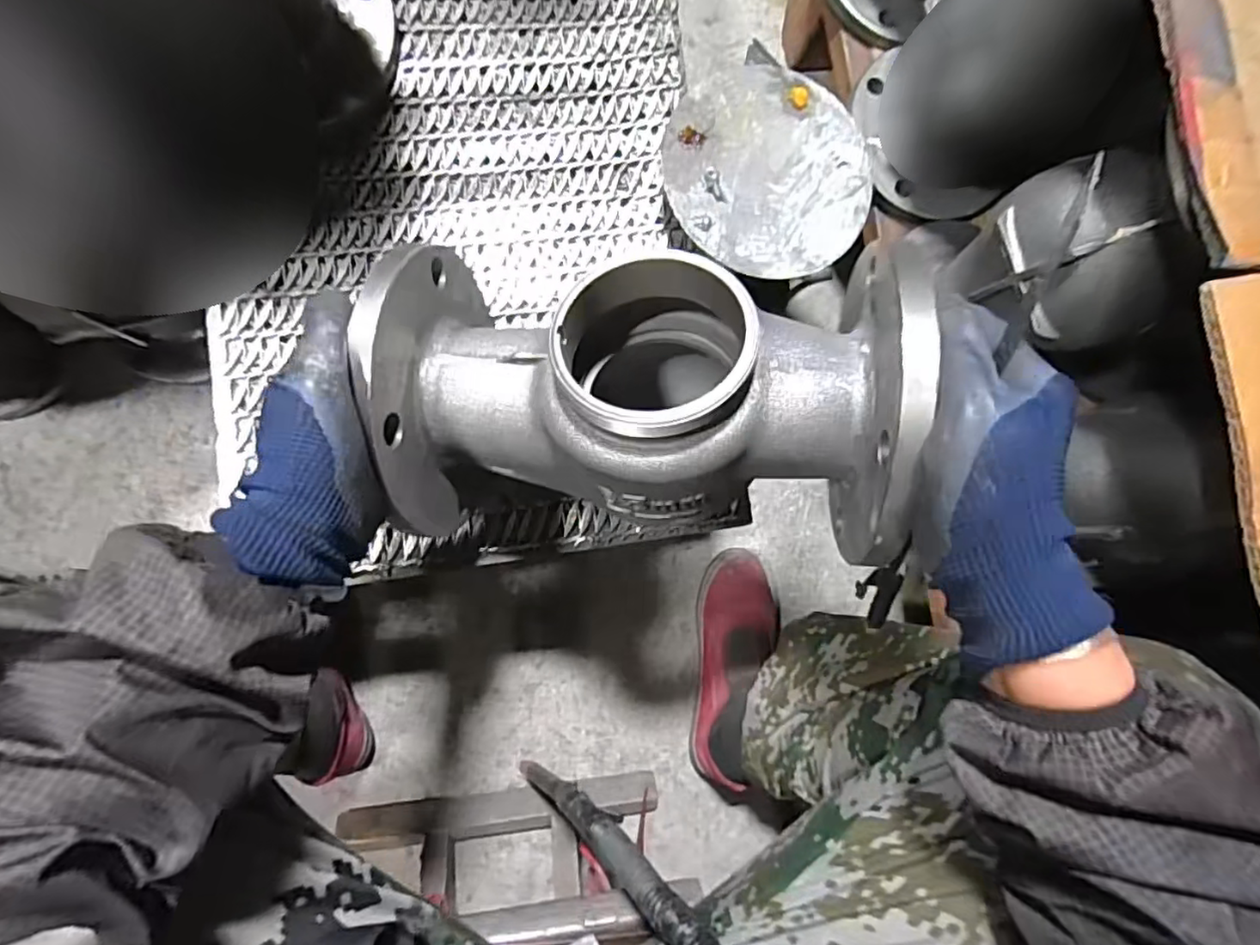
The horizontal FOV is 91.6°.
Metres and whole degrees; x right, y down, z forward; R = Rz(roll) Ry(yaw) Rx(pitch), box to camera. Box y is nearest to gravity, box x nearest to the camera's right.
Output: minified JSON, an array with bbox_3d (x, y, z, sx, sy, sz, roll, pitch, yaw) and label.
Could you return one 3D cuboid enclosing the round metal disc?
[{"bbox_3d":[0.109,-0.235,0.478,0.158,0.010,0.163,1,85,-7],"label":"round metal disc"}]

